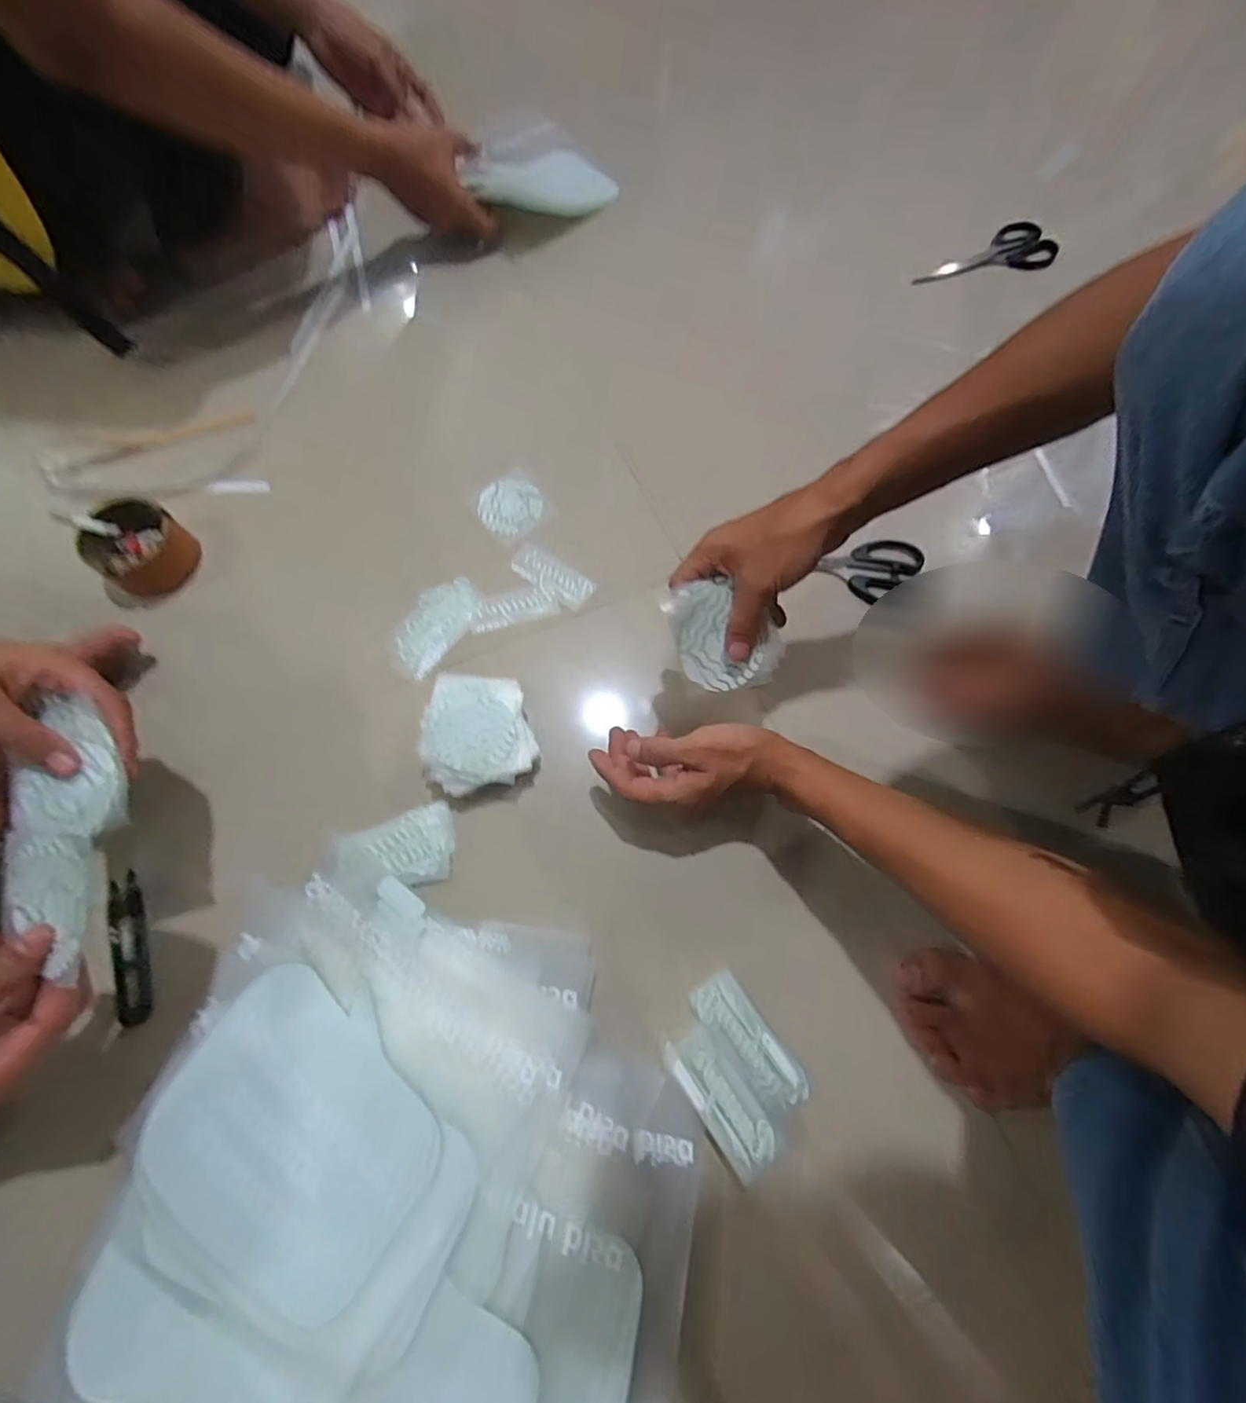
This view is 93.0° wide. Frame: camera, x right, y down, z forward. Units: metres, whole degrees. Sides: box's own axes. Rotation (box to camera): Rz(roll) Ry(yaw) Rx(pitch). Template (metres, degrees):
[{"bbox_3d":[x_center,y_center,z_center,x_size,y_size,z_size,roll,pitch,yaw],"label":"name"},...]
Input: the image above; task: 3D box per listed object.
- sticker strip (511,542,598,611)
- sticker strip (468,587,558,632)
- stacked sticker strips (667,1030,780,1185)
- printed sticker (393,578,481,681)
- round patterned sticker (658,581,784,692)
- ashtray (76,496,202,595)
[{"bbox_3d":[-0.070,-0.129,0.600,0.088,0.010,0.037,35,67,6],"label":"sticker strip"},{"bbox_3d":[-0.110,-0.093,0.582,0.084,0.009,0.036,-21,72,-9],"label":"sticker strip"},{"bbox_3d":[0.073,0.292,0.433,0.040,0.011,0.097,-34,75,-13],"label":"stacked sticker strips"},{"bbox_3d":[-0.185,-0.076,0.582,0.056,0.007,0.107,27,71,7],"label":"printed sticker"},{"bbox_3d":[0.080,-0.054,0.471,0.084,0.018,0.087,-18,112,0],"label":"round patterned sticker"},{"bbox_3d":[-0.465,-0.149,0.571,0.081,0.048,0.077,1,70,-2],"label":"ashtray"}]

